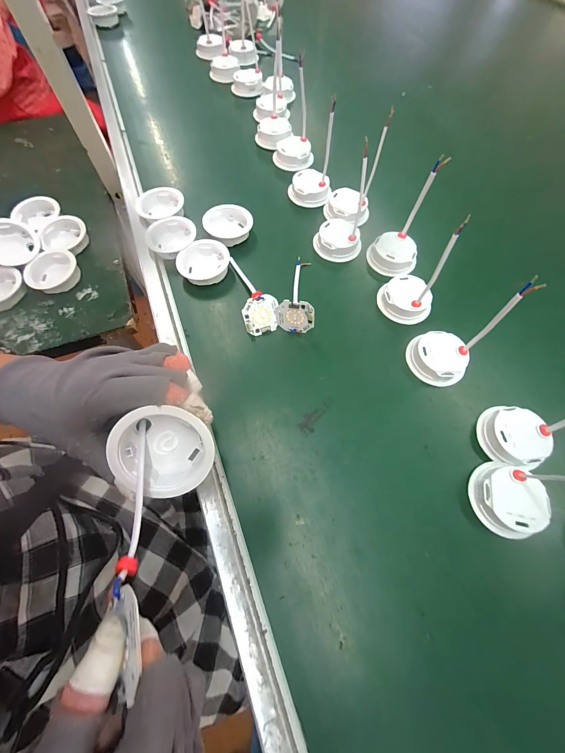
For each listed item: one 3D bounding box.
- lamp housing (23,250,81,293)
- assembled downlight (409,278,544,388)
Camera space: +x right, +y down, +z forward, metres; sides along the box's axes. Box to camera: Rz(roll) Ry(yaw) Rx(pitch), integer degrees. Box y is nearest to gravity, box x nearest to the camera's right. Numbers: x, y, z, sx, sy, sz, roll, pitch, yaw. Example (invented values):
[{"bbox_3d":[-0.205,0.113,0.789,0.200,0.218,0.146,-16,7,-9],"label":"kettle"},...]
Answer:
[{"bbox_3d":[-0.343,-0.156,0.436,0.062,0.019,0.069,23,67,7],"label":"lamp housing"},{"bbox_3d":[0.195,-0.045,0.311,0.058,0.140,0.069,-30,71,-15],"label":"assembled downlight"}]

